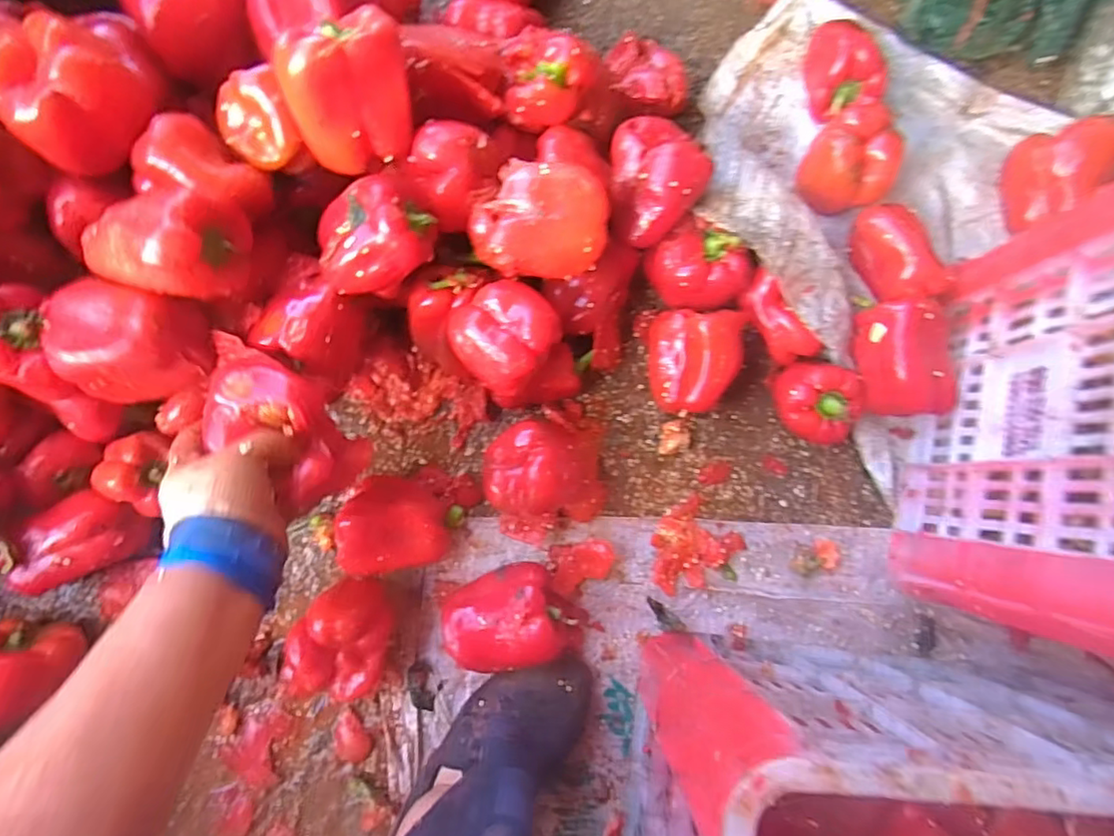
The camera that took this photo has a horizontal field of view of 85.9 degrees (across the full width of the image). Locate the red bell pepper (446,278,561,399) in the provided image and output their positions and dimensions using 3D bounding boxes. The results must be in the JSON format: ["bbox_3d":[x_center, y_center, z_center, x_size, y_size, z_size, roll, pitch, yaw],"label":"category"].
[{"bbox_3d":[-0.049,-0.072,0.534,0.084,0.071,0.085,0,85,-2],"label":"red bell pepper"}]

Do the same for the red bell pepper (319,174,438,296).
[{"bbox_3d":[-0.147,-0.141,0.484,0.095,0.068,0.080,-37,87,-5],"label":"red bell pepper"}]

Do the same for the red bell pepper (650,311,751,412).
[{"bbox_3d":[0.135,-0.053,0.578,0.086,0.075,0.097,4,85,-2],"label":"red bell pepper"}]

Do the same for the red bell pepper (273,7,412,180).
[{"bbox_3d":[-0.162,-0.255,0.466,0.091,0.097,0.074,-19,57,-10],"label":"red bell pepper"}]

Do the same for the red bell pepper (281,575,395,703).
[{"bbox_3d":[-0.189,0.195,0.535,0.080,0.072,0.099,19,84,0],"label":"red bell pepper"}]

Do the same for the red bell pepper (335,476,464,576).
[{"bbox_3d":[-0.148,0.105,0.550,0.093,0.071,0.086,27,84,0],"label":"red bell pepper"}]

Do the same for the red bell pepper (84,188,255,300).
[{"bbox_3d":[-0.285,-0.126,0.435,0.092,0.059,0.072,9,84,-1],"label":"red bell pepper"}]

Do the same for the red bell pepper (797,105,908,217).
[{"bbox_3d":[0.292,-0.253,0.599,0.083,0.068,0.089,-4,85,-3],"label":"red bell pepper"}]

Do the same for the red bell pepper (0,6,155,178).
[{"bbox_3d":[-0.351,-0.236,0.436,0.085,0.076,0.087,0,85,-2],"label":"red bell pepper"}]

